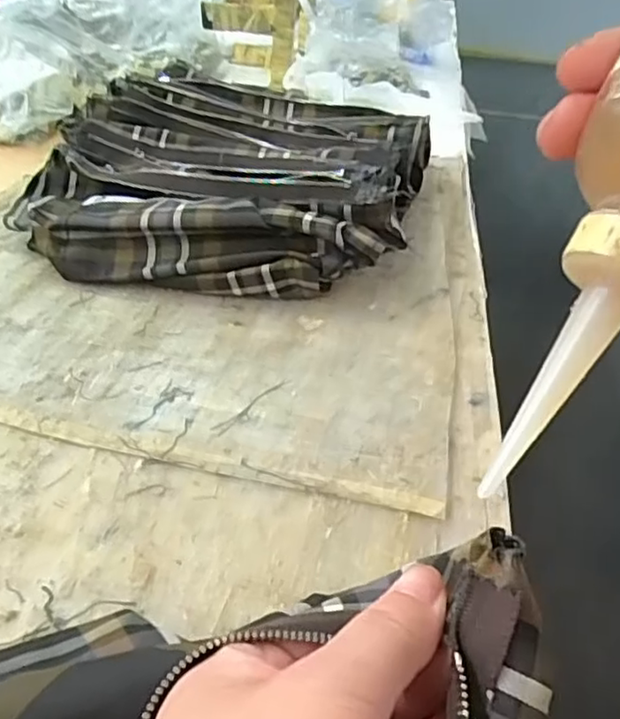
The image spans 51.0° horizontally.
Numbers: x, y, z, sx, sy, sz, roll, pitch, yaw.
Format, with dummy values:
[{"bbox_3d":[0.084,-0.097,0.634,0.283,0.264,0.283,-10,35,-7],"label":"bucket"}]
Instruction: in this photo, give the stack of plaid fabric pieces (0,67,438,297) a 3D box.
[{"bbox_3d":[-0.070,-0.182,0.636,0.341,0.081,0.365,11,36,8],"label":"stack of plaid fabric pieces"}]

